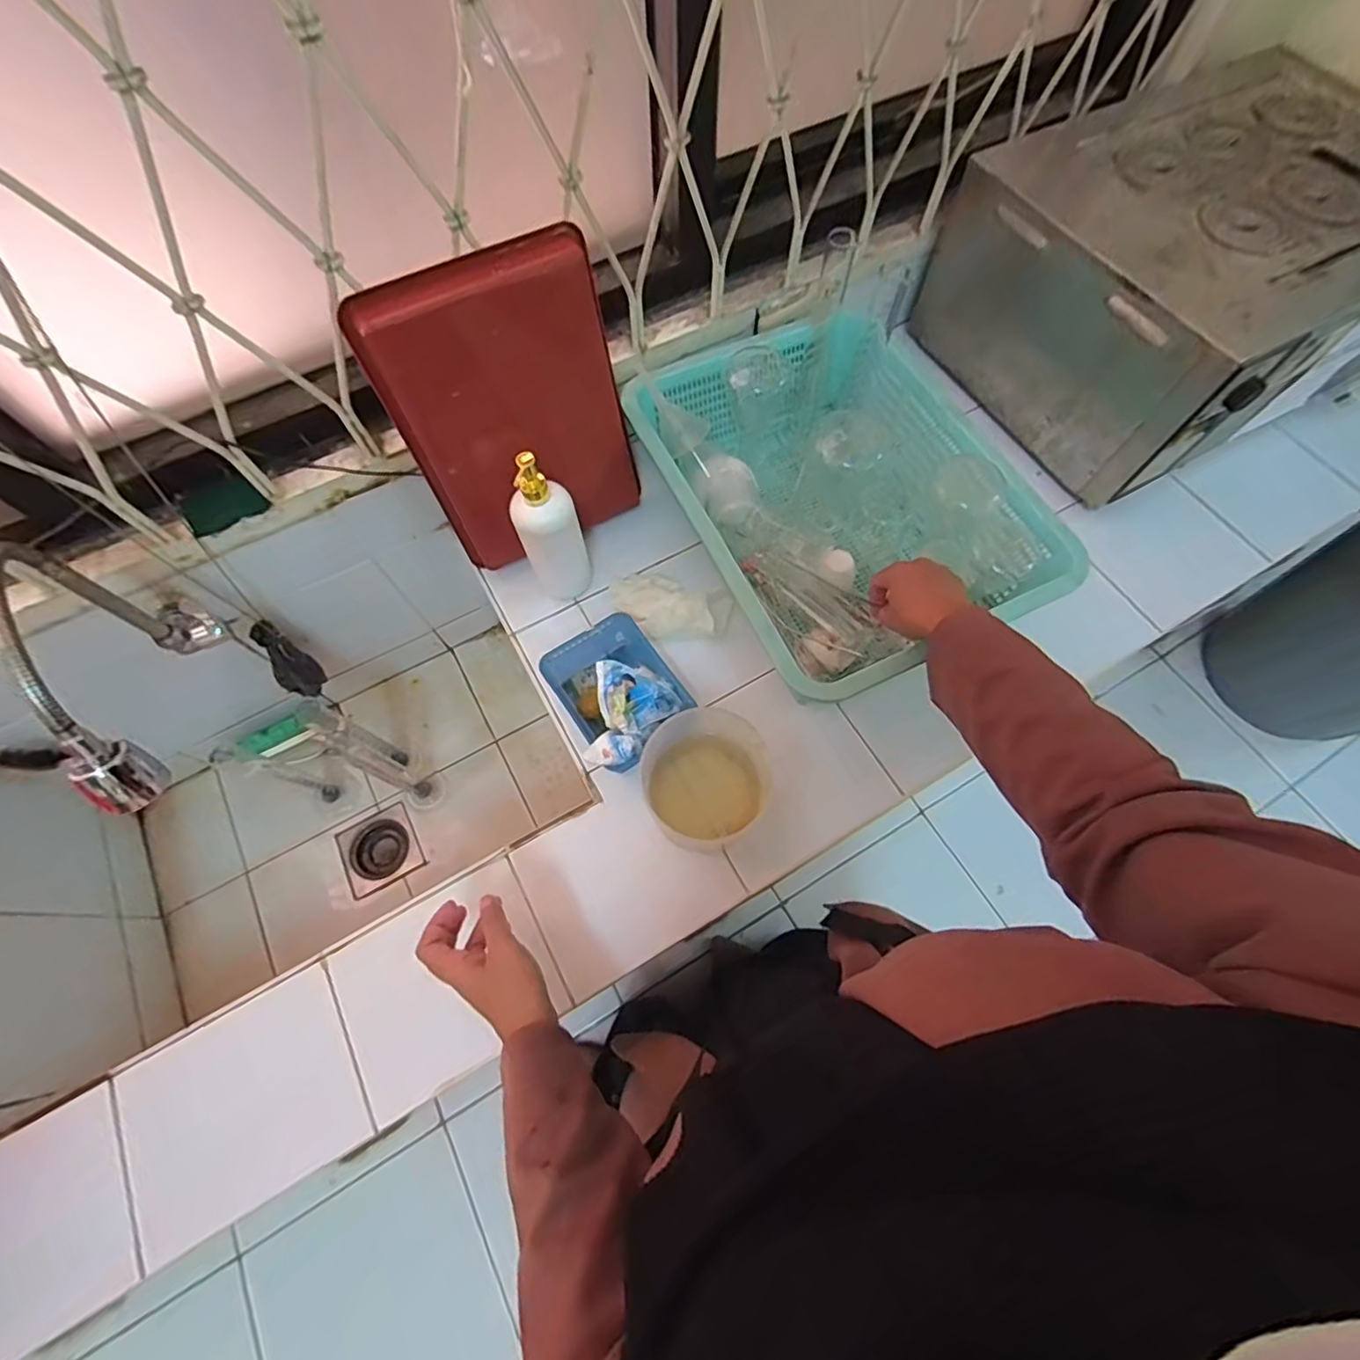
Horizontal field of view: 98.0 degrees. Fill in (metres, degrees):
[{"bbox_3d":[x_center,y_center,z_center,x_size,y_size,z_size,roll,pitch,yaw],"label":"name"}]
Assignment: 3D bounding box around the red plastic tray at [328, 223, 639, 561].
[{"bbox_3d":[-0.174,-0.282,0.648,0.233,0.300,0.048,-30,57,-12],"label":"red plastic tray"}]

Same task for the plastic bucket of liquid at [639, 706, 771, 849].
[{"bbox_3d":[0.031,0.102,0.616,0.133,0.094,0.120,-16,68,-6],"label":"plastic bucket of liquid"}]

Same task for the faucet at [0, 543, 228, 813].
[{"bbox_3d":[-0.505,-0.012,0.536,0.046,0.225,0.274,-25,69,-9],"label":"faucet"}]

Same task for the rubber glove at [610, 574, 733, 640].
[{"bbox_3d":[-0.015,-0.089,0.719,0.146,0.032,0.073,16,68,8],"label":"rubber glove"}]

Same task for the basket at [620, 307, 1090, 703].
[{"bbox_3d":[0.180,-0.211,0.707,0.347,0.147,0.448,-25,69,-9],"label":"basket"}]

